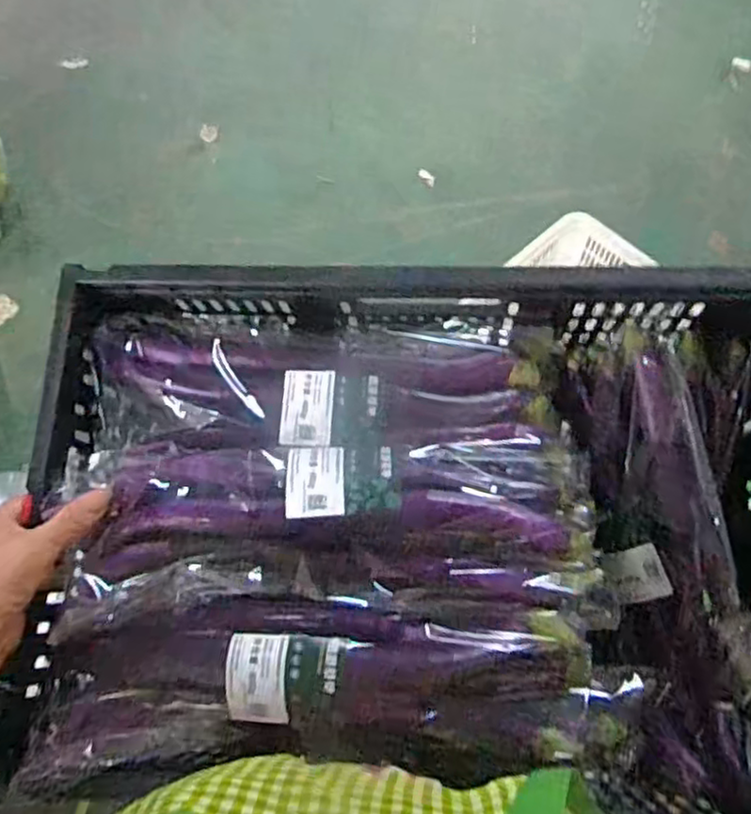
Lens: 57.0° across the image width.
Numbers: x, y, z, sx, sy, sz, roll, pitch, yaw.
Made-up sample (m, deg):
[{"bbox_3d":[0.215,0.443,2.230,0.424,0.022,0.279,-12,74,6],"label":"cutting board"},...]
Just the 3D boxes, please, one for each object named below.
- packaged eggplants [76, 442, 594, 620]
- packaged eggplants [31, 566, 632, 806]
[{"bbox_3d":[-0.026,0.079,0.503,0.356,0.061,0.120,4,65,4],"label":"packaged eggplants"},{"bbox_3d":[-0.035,0.194,0.472,0.408,0.077,0.133,1,65,3],"label":"packaged eggplants"}]

